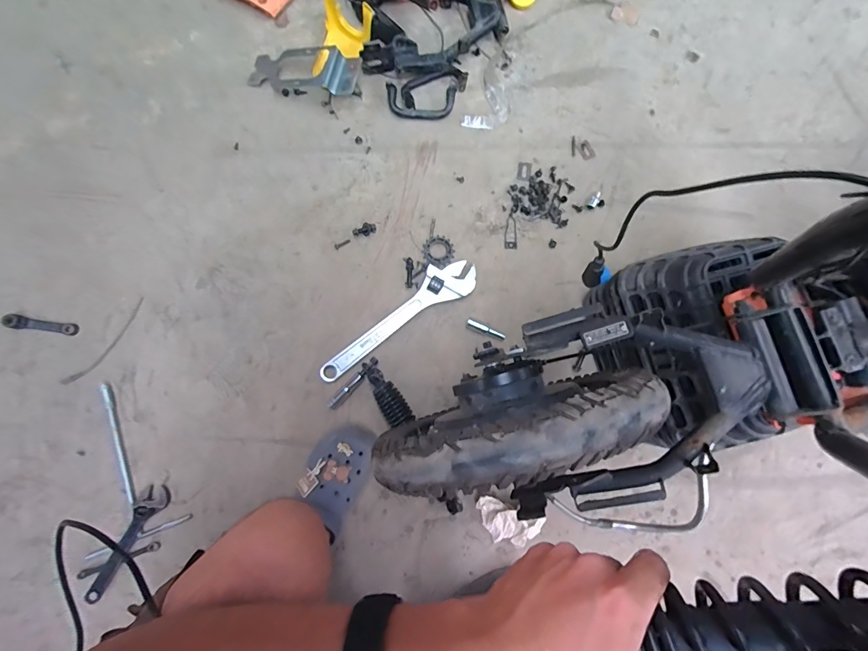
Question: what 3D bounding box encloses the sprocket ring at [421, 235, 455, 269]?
[{"bbox_3d":[0.010,-0.152,0.787,0.062,0.010,0.066,0,79,-1],"label":"sprocket ring"}]

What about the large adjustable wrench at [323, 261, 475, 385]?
[{"bbox_3d":[-0.070,-0.013,0.747,0.351,0.018,0.078,-36,82,-7],"label":"large adjustable wrench"}]

